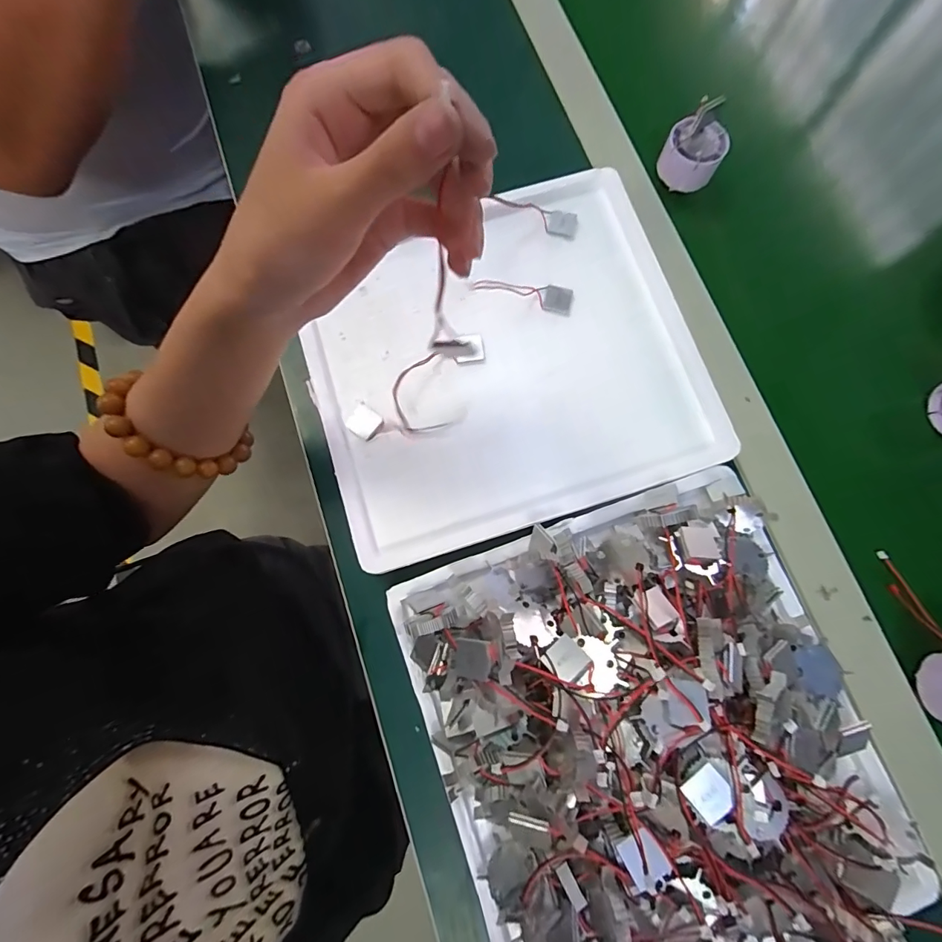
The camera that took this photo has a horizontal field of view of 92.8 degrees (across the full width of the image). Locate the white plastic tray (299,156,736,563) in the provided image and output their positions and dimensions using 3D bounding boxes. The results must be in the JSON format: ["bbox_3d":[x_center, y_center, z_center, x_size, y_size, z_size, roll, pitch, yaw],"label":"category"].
[{"bbox_3d":[0.023,-0.084,0.332,0.273,0.019,0.245,-18,78,-4],"label":"white plastic tray"}]

